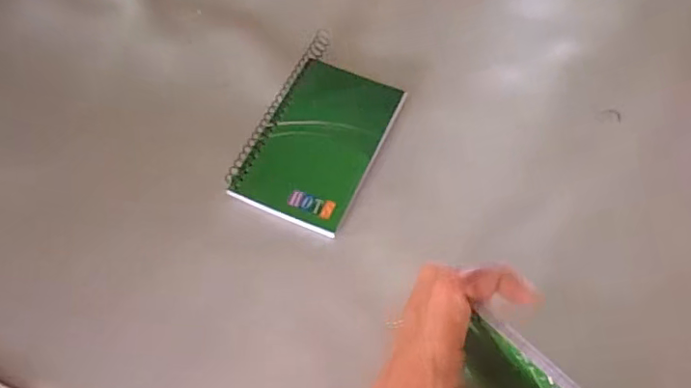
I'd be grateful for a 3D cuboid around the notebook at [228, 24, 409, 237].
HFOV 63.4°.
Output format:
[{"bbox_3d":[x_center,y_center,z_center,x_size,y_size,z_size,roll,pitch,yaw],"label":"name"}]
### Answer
[{"bbox_3d":[-0.016,-0.046,0.396,0.087,0.005,0.144,21,61,14],"label":"notebook"}]

